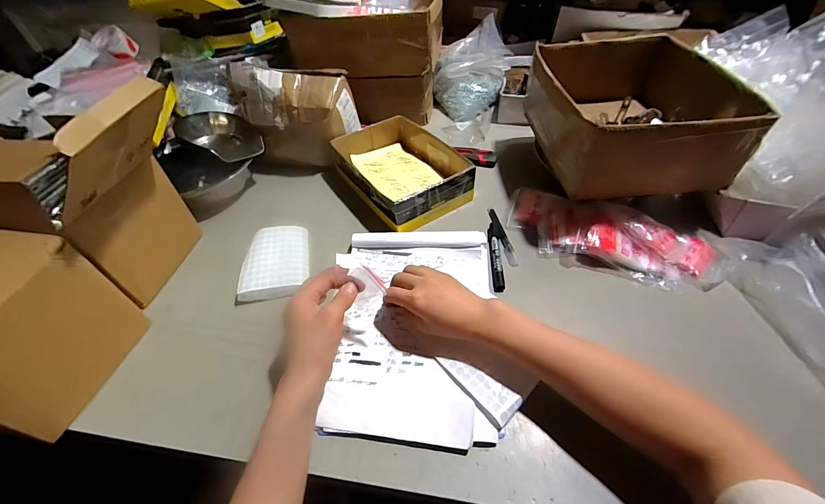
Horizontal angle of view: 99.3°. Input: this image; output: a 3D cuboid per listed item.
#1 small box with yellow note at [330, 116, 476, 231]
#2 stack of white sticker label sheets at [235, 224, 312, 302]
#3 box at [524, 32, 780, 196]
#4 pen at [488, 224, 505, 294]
[{"bbox_3d":[-0.021,-0.164,0.674,0.186,0.064,0.249,-27,51,-19],"label":"small box with yellow note"},{"bbox_3d":[-0.219,0.015,0.570,0.101,0.039,0.125,-7,48,-2],"label":"stack of white sticker label sheets"},{"bbox_3d":[0.350,-0.235,0.586,0.259,0.122,0.313,-2,48,3],"label":"box"},{"bbox_3d":[0.133,0.001,0.560,0.019,0.012,0.138,1,48,5],"label":"pen"}]

